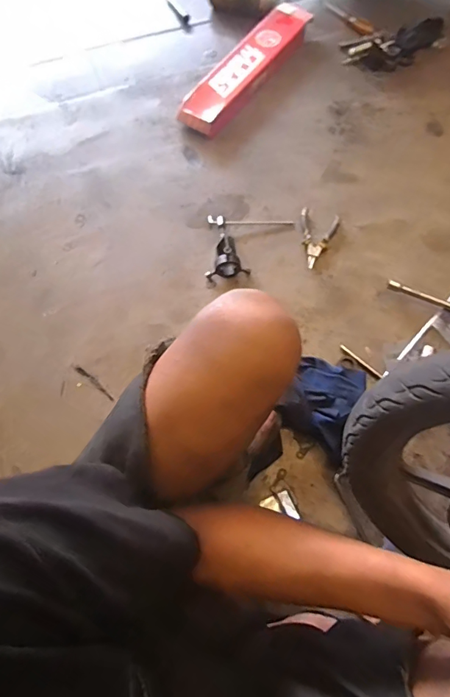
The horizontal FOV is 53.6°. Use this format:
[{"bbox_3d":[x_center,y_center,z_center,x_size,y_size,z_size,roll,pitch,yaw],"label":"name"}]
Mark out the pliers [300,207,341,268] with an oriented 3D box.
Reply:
[{"bbox_3d":[0.188,-0.241,0.963,0.084,0.021,0.142,23,71,9],"label":"pliers"}]

